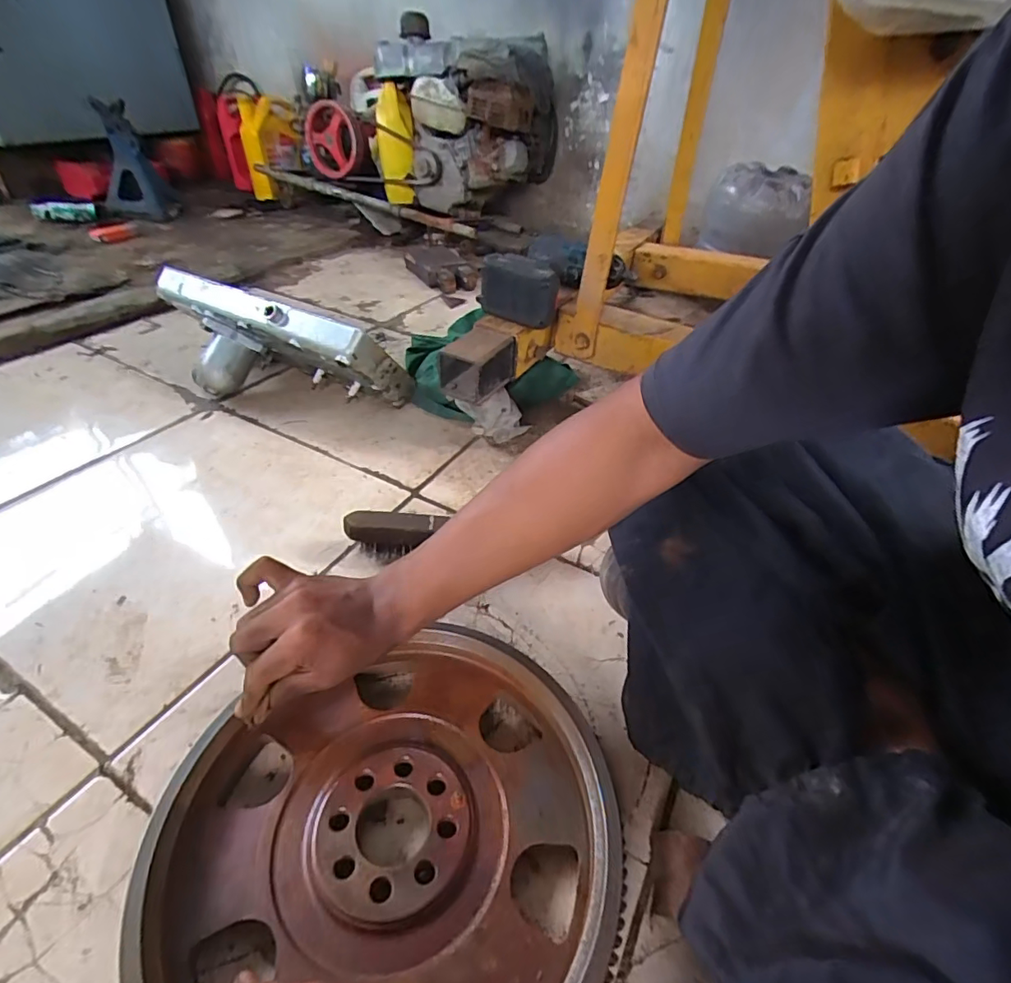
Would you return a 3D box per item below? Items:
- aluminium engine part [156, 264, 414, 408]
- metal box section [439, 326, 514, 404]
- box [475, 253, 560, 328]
[{"bbox_3d":[-0.363,-0.223,0.814,0.412,0.171,0.131,13,40,11],"label":"aluminium engine part"},{"bbox_3d":[-0.038,-0.173,0.701,0.060,0.069,0.107,23,43,21],"label":"metal box section"},{"bbox_3d":[0.018,-0.273,0.720,0.114,0.091,0.038,21,42,19],"label":"box"}]

